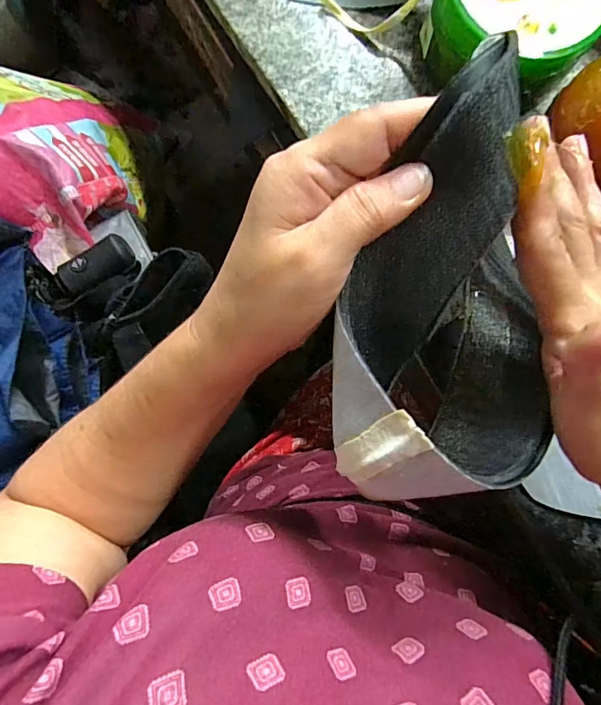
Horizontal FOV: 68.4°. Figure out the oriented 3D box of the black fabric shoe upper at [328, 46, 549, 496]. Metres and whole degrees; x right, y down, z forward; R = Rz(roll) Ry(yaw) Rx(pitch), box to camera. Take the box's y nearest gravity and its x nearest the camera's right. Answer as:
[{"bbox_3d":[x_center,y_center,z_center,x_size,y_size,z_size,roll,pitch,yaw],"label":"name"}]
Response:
[{"bbox_3d":[0.067,-0.011,0.188,0.099,0.088,0.165,9,84,-1],"label":"black fabric shoe upper"}]

